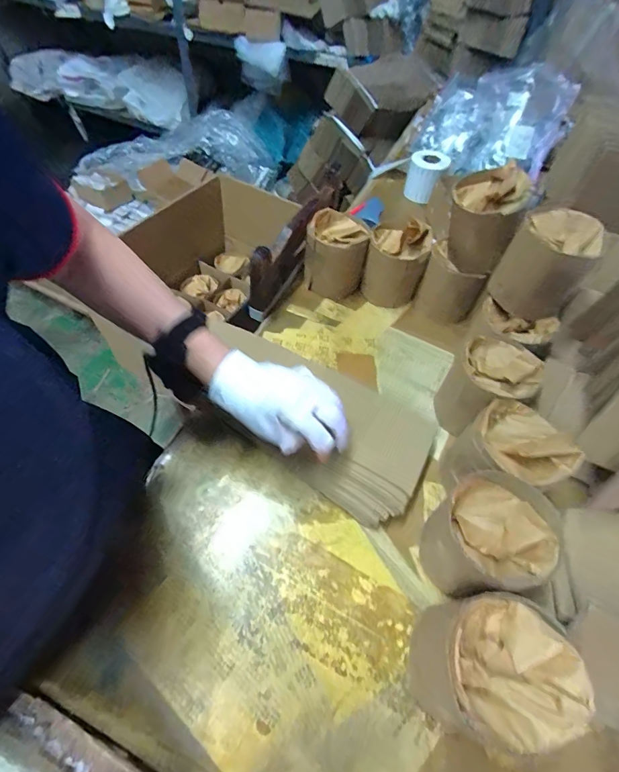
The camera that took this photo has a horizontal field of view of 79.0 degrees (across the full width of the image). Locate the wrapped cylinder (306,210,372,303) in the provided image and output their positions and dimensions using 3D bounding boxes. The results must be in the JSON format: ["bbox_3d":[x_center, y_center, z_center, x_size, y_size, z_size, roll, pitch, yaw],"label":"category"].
[{"bbox_3d":[0.048,-0.241,0.696,0.104,0.111,0.108,8,54,2],"label":"wrapped cylinder"}]

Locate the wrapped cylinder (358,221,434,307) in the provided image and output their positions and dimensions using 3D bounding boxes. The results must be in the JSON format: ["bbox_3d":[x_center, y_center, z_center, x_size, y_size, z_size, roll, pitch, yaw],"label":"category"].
[{"bbox_3d":[0.160,-0.229,0.691,0.102,0.143,0.088,20,55,10],"label":"wrapped cylinder"}]

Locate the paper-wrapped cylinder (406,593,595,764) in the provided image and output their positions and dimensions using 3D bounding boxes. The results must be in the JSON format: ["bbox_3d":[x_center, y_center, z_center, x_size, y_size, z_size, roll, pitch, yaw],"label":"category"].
[{"bbox_3d":[0.157,0.254,0.340,0.107,0.119,0.111,22,56,12],"label":"paper-wrapped cylinder"}]

